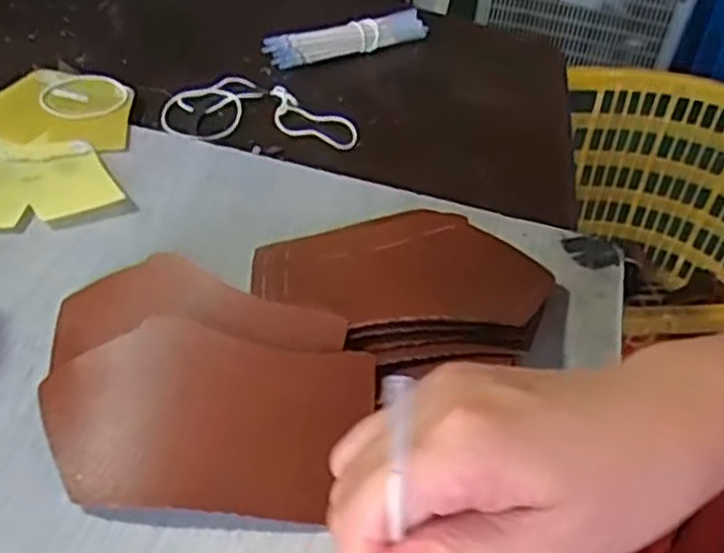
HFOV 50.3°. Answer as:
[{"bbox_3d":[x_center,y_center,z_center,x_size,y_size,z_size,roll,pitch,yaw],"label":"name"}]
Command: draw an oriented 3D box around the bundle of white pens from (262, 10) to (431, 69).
[{"bbox_3d":[-0.009,-0.187,0.607,0.140,0.025,0.019,-18,47,-25],"label":"bundle of white pens"}]

